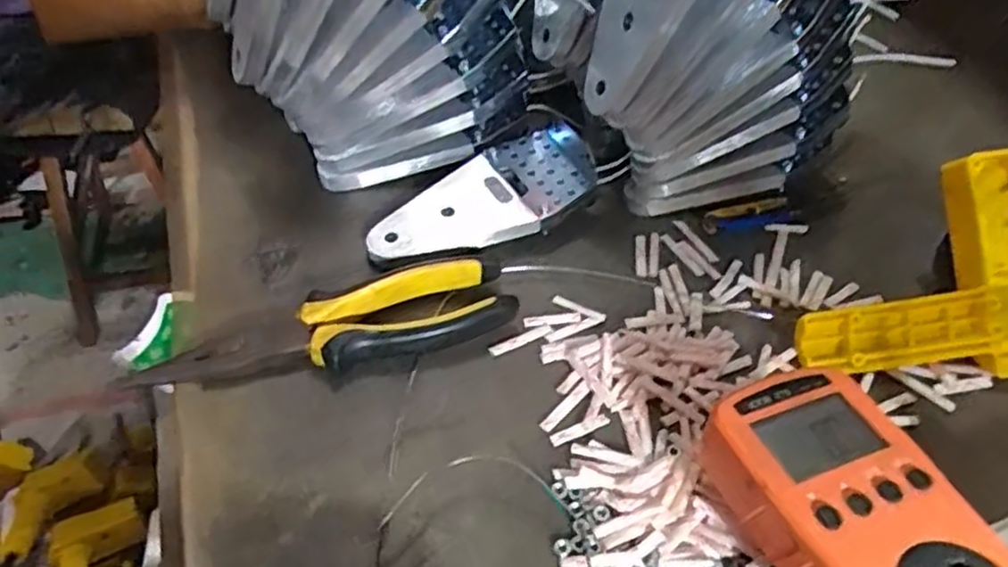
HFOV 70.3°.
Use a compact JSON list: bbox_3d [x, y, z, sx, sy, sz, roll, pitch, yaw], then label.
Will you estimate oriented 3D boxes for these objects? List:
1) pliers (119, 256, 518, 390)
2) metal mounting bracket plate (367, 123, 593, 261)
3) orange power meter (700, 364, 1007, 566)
[{"bbox_3d":[-0.086,0.025,0.358,0.181,0.022,0.043,-13,50,-14],"label":"pliers"},{"bbox_3d":[-0.012,-0.051,0.431,0.144,0.022,0.069,-19,52,-19],"label":"metal mounting bracket plate"},{"bbox_3d":[0.130,0.086,0.255,0.070,0.030,0.124,-19,52,-20],"label":"orange power meter"}]

